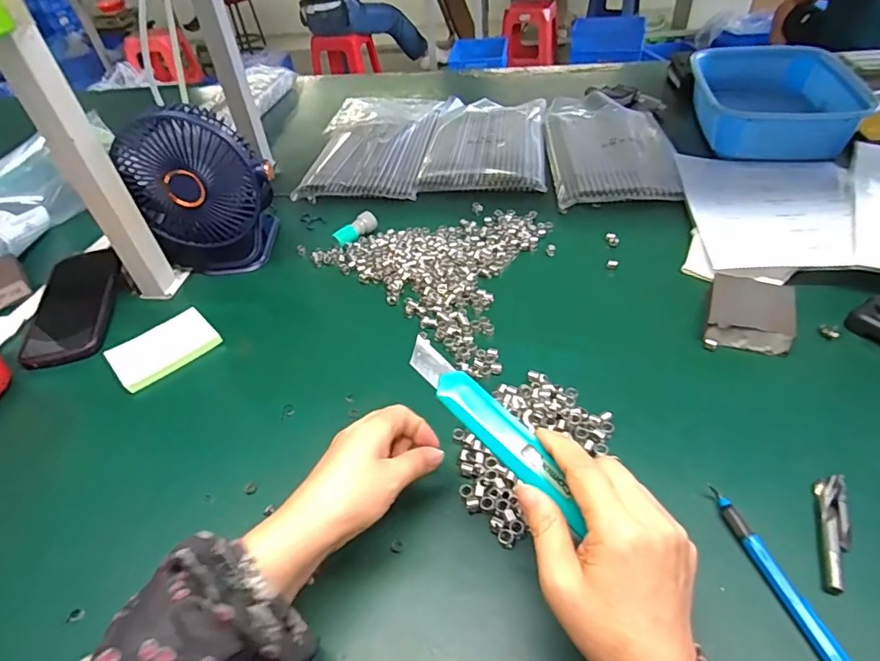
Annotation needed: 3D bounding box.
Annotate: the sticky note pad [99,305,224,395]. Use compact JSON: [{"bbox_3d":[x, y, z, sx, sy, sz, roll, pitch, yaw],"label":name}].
[{"bbox_3d":[-0.278,0.018,0.511,0.095,0.016,0.065,-36,50,-27],"label":"sticky note pad"}]

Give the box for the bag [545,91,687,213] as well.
[{"bbox_3d":[0.254,-0.286,0.765,0.174,0.019,0.331,1,43,9],"label":"bag"}]

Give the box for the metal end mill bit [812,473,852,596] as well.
[{"bbox_3d":[0.256,0.130,0.329,0.018,0.013,0.085,14,47,21],"label":"metal end mill bit"}]

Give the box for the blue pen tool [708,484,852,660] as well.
[{"bbox_3d":[0.206,0.152,0.308,0.013,0.011,0.122,-13,43,-6],"label":"blue pen tool"}]

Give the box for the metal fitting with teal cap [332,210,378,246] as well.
[{"bbox_3d":[-0.105,-0.127,0.637,0.021,0.020,0.059,26,52,31],"label":"metal fitting with teal cap"}]

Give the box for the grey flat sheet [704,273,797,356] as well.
[{"bbox_3d":[0.291,-0.016,0.476,0.069,0.029,0.091,14,47,21],"label":"grey flat sheet"}]

